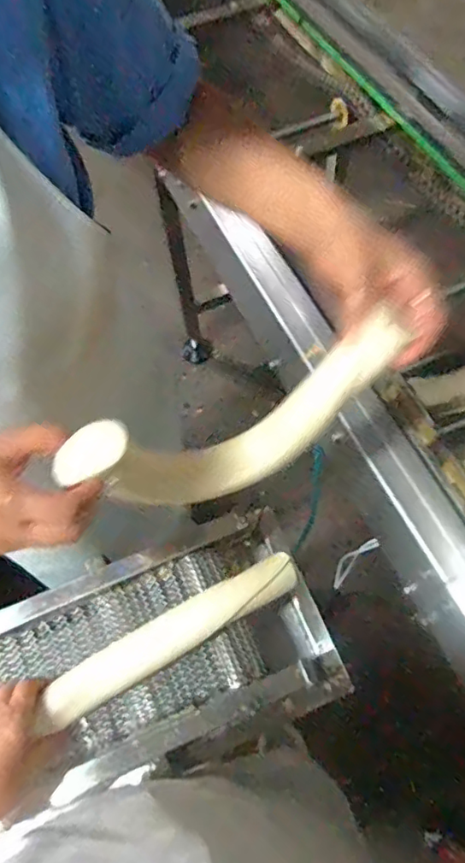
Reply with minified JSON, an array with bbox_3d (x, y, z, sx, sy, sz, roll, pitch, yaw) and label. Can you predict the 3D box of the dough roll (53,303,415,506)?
[{"bbox_3d":[-0.002,-0.006,0.443,0.258,0.141,0.044,-23,63,-8],"label":"dough roll"}]

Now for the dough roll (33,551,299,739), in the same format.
[{"bbox_3d":[-0.062,0.222,0.608,0.303,0.035,0.048,-27,62,-16],"label":"dough roll"}]

